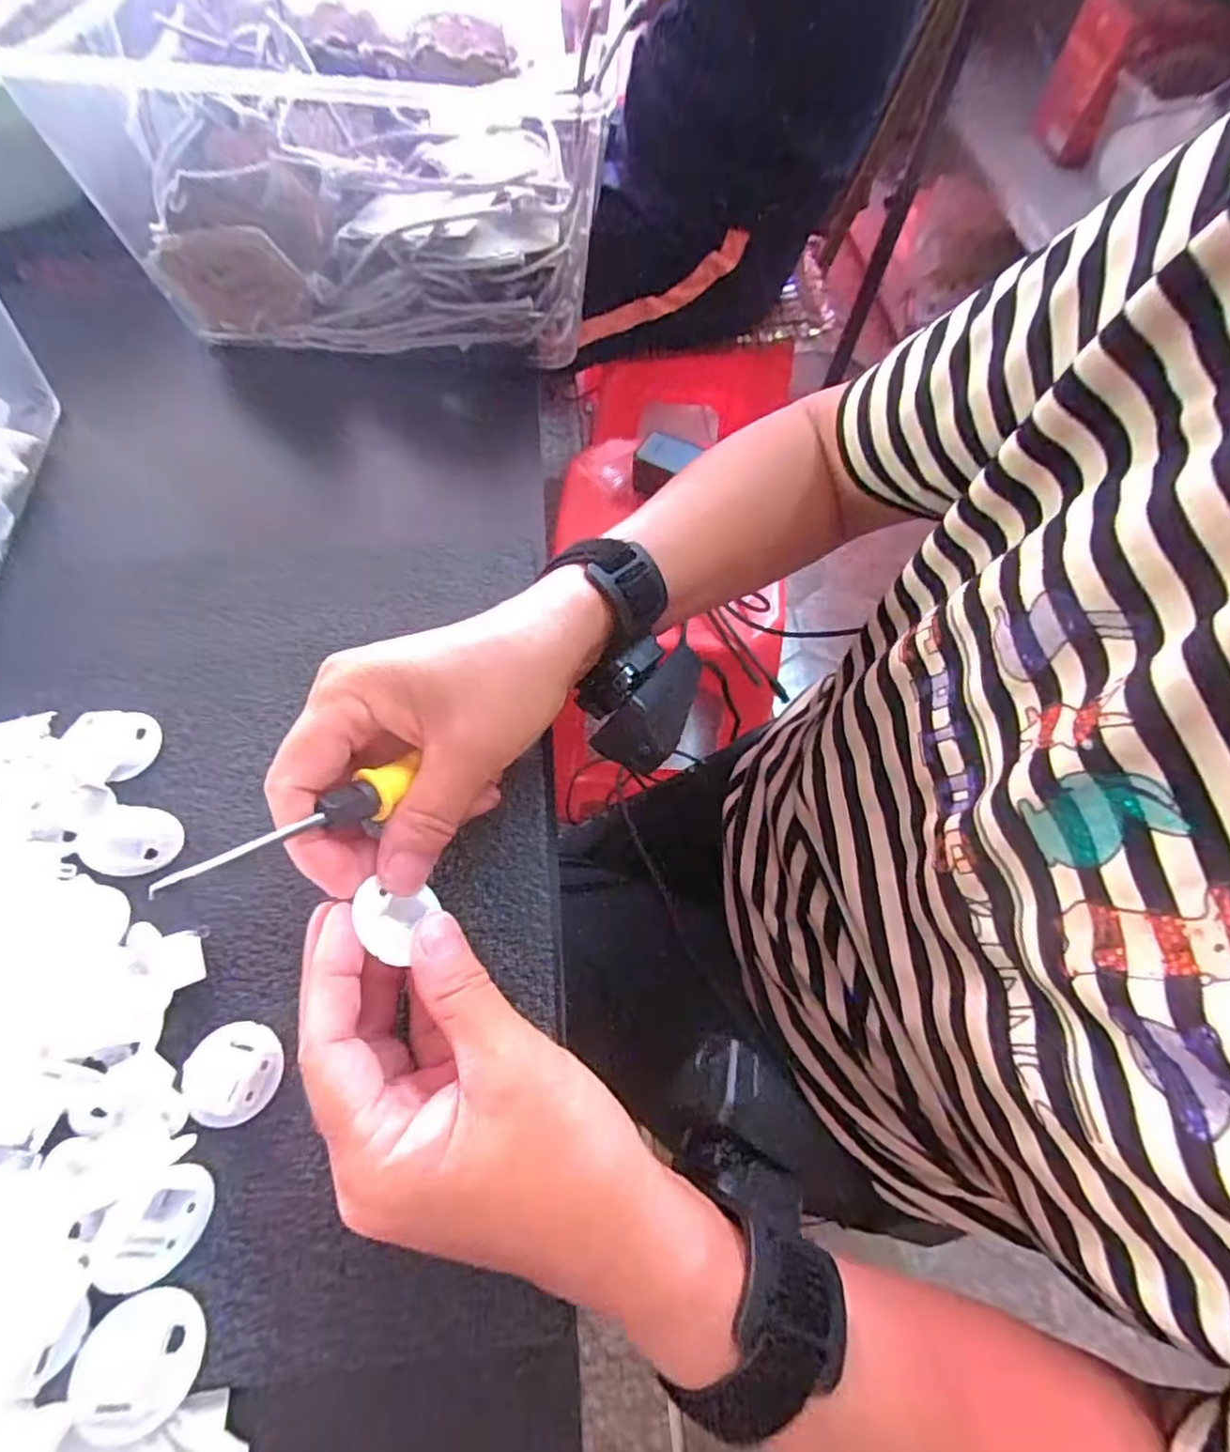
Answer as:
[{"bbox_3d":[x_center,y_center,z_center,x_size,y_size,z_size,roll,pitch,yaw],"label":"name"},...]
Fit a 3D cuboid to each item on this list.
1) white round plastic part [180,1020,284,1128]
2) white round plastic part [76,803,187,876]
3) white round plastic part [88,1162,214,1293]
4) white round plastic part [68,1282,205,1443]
[{"bbox_3d":[-0.138,0.125,0.233,0.030,0.006,0.032,-22,68,-33],"label":"white round plastic part"},{"bbox_3d":[-0.199,0.047,0.262,0.036,0.011,0.026,2,64,-3],"label":"white round plastic part"},{"bbox_3d":[-0.146,0.158,0.203,0.029,0.004,0.031,18,63,-40],"label":"white round plastic part"},{"bbox_3d":[-0.143,0.191,0.193,0.032,0.008,0.032,27,43,-14],"label":"white round plastic part"}]

